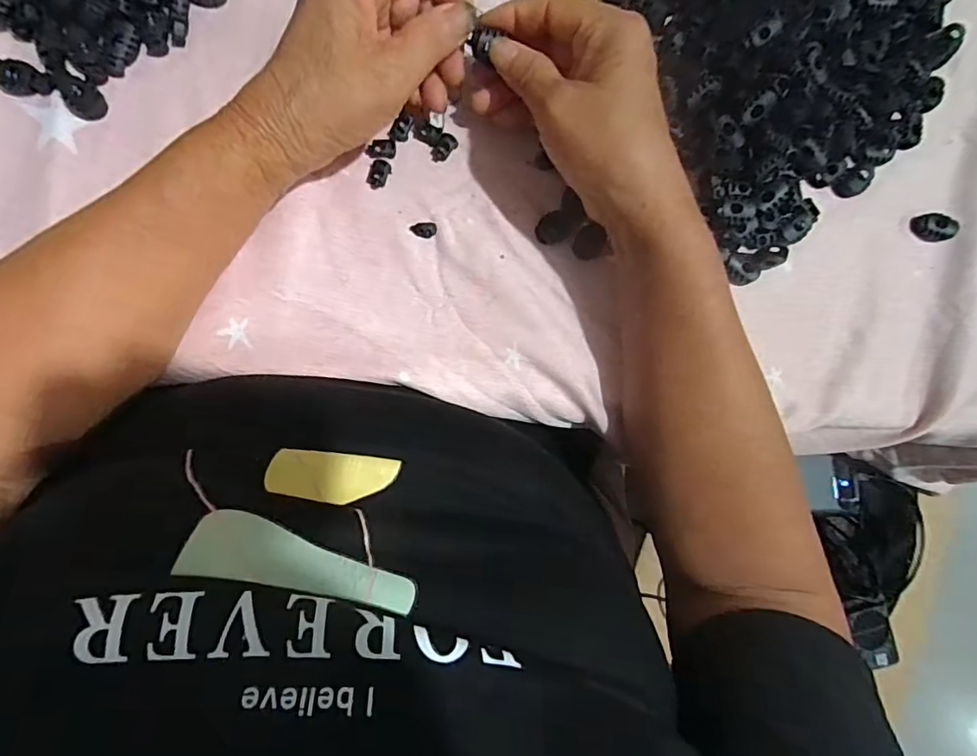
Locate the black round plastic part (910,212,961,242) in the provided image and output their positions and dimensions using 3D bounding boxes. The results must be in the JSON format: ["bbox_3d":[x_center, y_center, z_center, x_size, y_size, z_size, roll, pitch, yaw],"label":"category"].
[{"bbox_3d":[0.294,-0.100,0.356,0.025,0.010,0.016,8,86,-6],"label":"black round plastic part"}]

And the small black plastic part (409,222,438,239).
[{"bbox_3d":[-0.038,-0.088,0.320,0.015,0.004,0.009,14,85,-5],"label":"small black plastic part"}]

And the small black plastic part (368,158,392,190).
[{"bbox_3d":[-0.065,-0.120,0.319,0.013,0.005,0.016,23,85,-5],"label":"small black plastic part"}]

